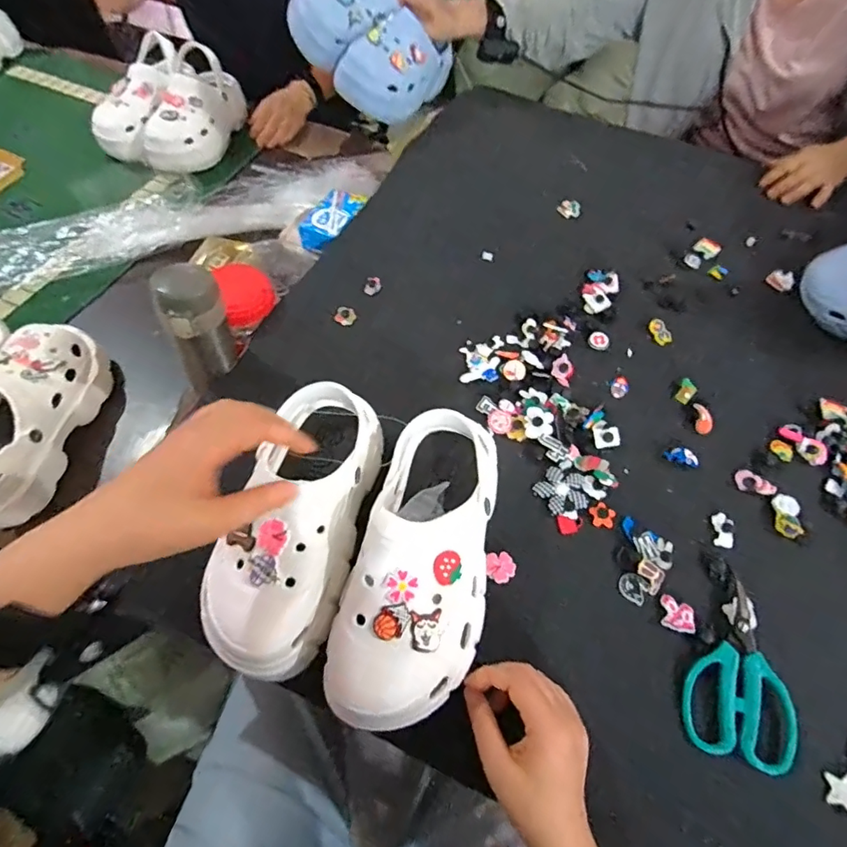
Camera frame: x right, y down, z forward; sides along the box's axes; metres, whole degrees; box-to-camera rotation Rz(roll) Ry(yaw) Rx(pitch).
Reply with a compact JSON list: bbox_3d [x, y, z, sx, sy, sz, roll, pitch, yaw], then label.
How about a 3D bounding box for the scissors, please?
[{"bbox_3d":[0.266,0.199,0.422,0.079,0.015,0.149,16,60,8],"label":"scissors"}]

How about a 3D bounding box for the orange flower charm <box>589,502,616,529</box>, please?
[{"bbox_3d":[0.177,0.090,0.493,0.025,0.004,0.025,1,59,-1],"label":"orange flower charm"}]

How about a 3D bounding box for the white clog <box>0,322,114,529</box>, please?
[{"bbox_3d":[-0.480,-0.009,0.600,0.117,0.079,0.263,0,59,-2],"label":"white clog"}]

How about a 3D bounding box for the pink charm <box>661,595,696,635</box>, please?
[{"bbox_3d":[0.226,0.169,0.444,0.026,0.006,0.029,14,59,7],"label":"pink charm"}]

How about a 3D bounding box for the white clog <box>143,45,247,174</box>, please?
[{"bbox_3d":[-0.431,-0.576,0.922,0.108,0.125,0.236,17,60,8],"label":"white clog"}]

